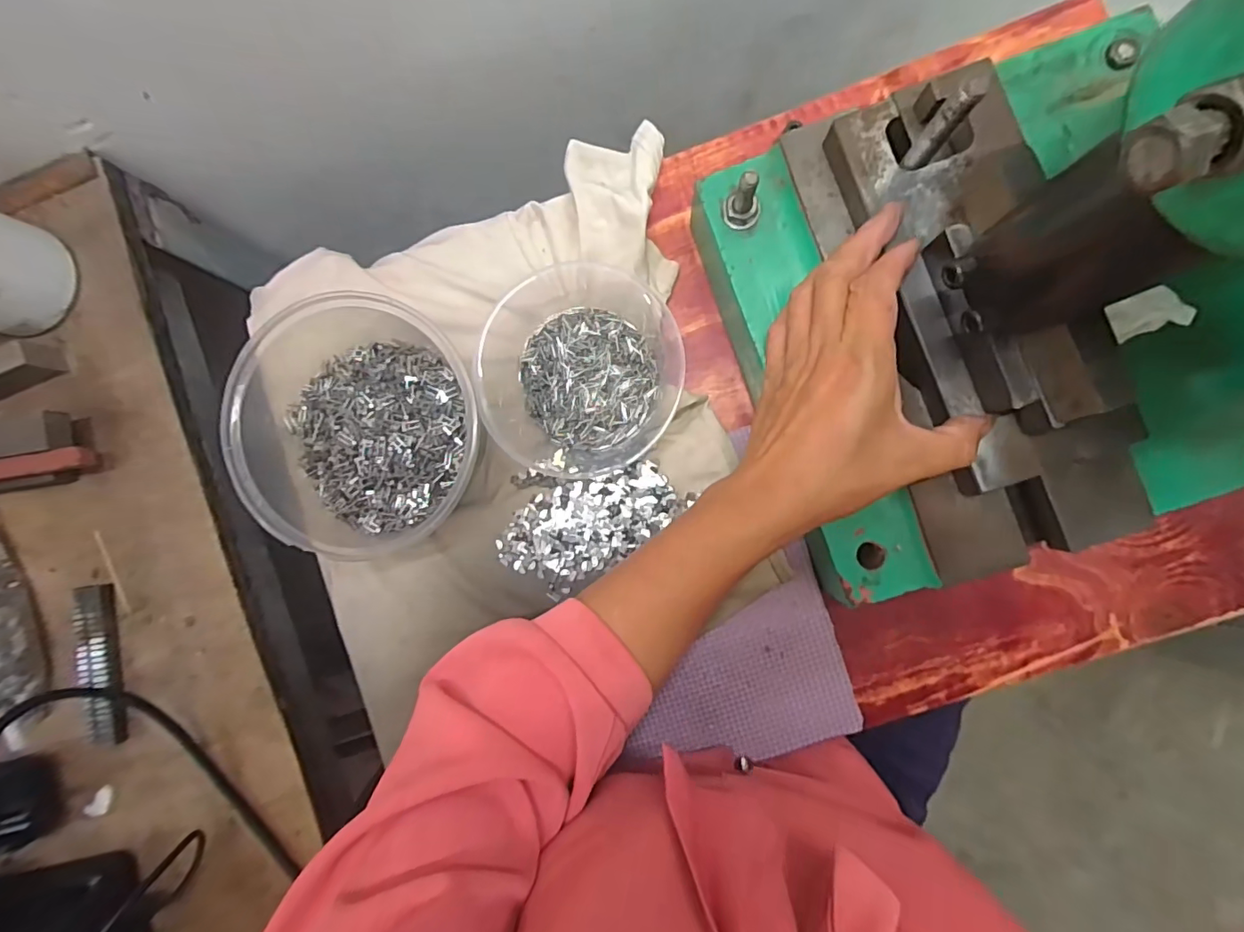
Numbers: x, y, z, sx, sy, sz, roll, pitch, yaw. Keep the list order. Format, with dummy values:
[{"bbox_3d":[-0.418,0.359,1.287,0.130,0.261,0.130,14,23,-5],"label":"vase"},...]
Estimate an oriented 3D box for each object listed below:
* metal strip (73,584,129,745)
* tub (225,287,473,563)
[{"bbox_3d":[-0.317,0.121,0.322,0.020,0.013,0.095,-7,88,4],"label":"metal strip"},{"bbox_3d":[-0.148,-0.020,0.314,0.139,0.081,0.137,0,89,4],"label":"tub"}]

